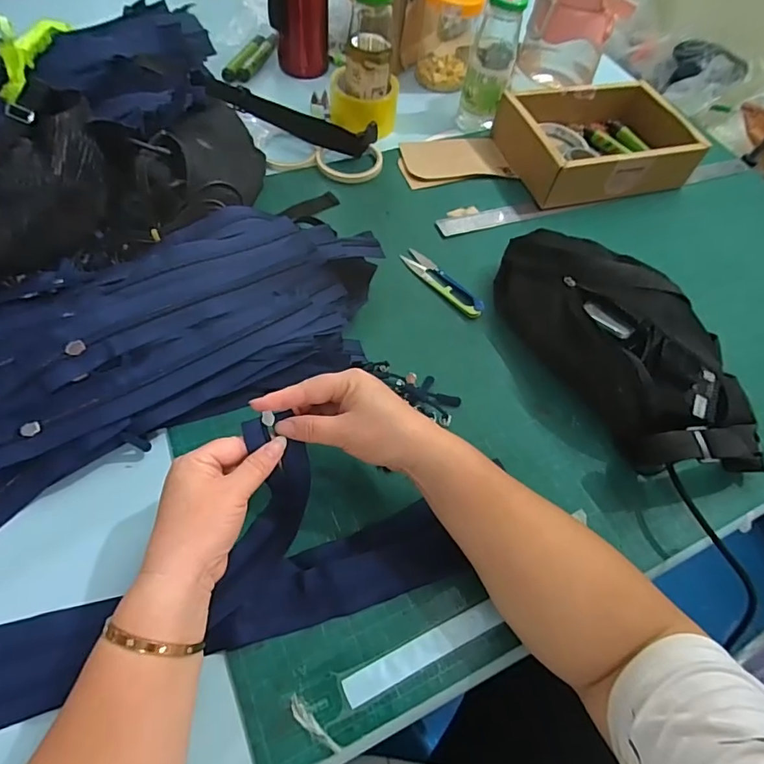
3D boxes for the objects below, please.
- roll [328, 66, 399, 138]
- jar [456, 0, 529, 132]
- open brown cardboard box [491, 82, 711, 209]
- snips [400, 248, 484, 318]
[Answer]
[{"bbox_3d":[-0.029,-0.397,0.682,0.087,0.060,0.090,-39,71,-25],"label":"roll"},{"bbox_3d":[0.151,-0.440,0.659,0.061,0.156,0.062,15,59,2],"label":"jar"},{"bbox_3d":[0.298,-0.335,0.675,0.249,0.076,0.173,-12,62,-13],"label":"open brown cardboard box"},{"bbox_3d":[0.069,-0.115,0.553,0.032,0.009,0.118,-34,70,-23],"label":"snips"}]

